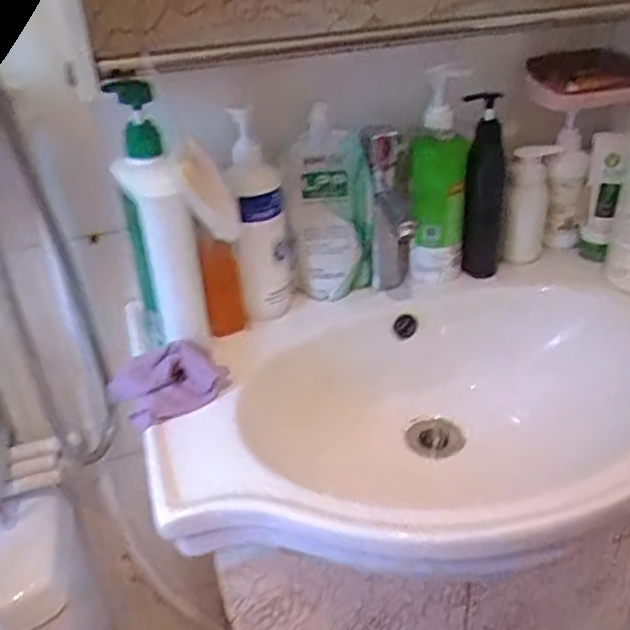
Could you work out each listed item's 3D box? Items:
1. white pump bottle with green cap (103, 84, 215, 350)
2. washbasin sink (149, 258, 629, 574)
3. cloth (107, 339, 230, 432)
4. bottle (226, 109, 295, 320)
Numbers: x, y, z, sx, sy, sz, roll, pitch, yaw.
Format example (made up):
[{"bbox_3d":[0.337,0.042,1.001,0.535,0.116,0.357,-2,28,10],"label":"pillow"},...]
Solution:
[{"bbox_3d":[-0.151,-0.093,0.642,0.063,0.251,0.087,-12,35,-12],"label":"white pump bottle with green cap"},{"bbox_3d":[0.132,0.115,0.689,0.565,0.157,0.371,-14,35,-15],"label":"washbasin sink"},{"bbox_3d":[-0.145,0.057,0.653,0.100,0.045,0.090,-27,40,-30],"label":"cloth"},{"bbox_3d":[-0.060,-0.100,0.720,0.062,0.211,0.057,-4,34,0],"label":"bottle"}]

